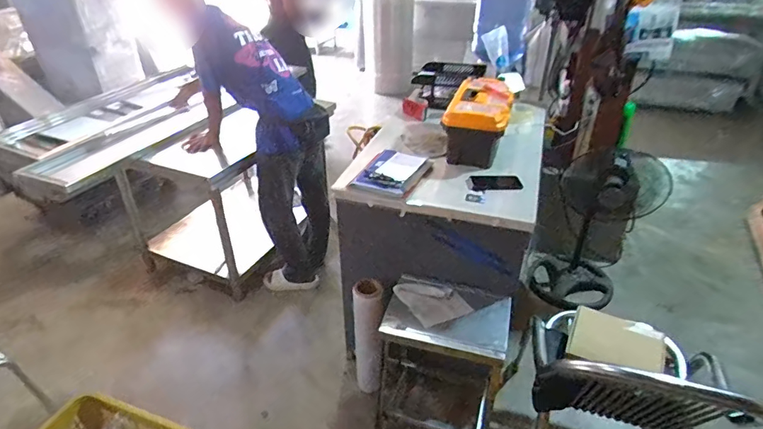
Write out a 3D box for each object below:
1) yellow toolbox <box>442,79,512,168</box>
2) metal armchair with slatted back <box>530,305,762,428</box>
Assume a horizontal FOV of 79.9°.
[{"bbox_3d":[0.357,-0.335,1.698,0.222,0.229,0.323,9,34,14],"label":"yellow toolbox"},{"bbox_3d":[0.712,0.566,1.374,0.533,0.776,0.511,15,36,22],"label":"metal armchair with slatted back"}]

